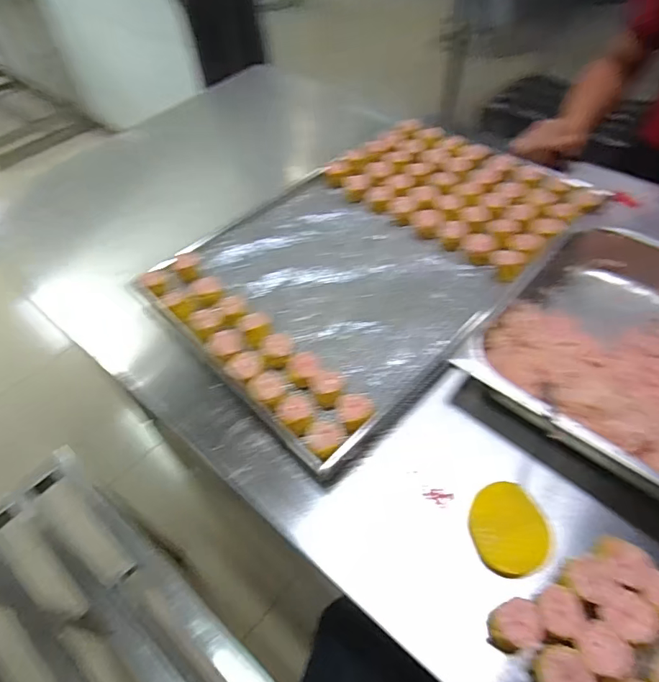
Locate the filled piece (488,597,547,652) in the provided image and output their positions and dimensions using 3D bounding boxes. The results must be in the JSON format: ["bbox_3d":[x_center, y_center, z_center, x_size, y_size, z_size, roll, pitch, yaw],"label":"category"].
[{"bbox_3d":[0.155,0.238,0.384,0.038,0.033,0.033,-8,51,-1],"label":"filled piece"}]

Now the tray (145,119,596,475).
[{"bbox_3d":[0.068,-0.146,0.695,0.616,0.041,0.432,-38,57,-23],"label":"tray"}]

